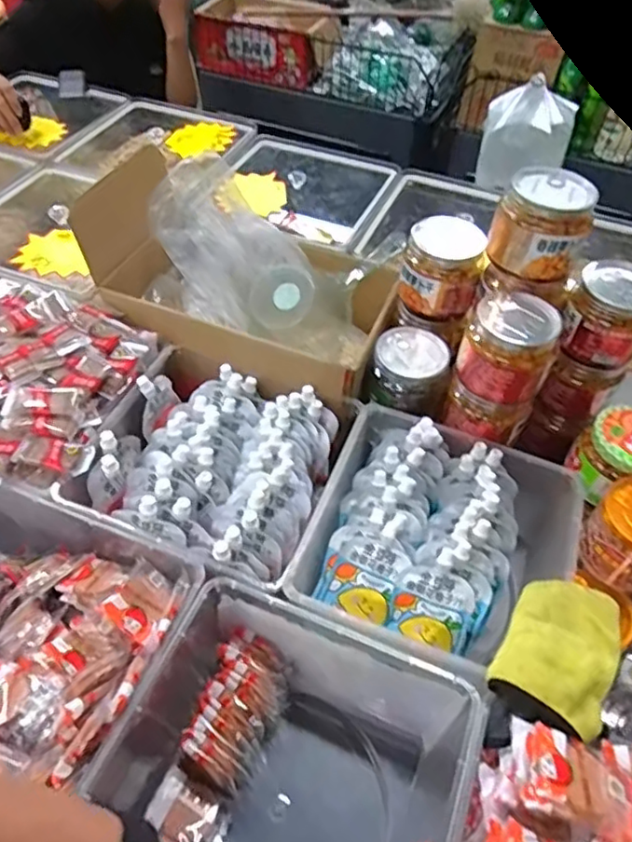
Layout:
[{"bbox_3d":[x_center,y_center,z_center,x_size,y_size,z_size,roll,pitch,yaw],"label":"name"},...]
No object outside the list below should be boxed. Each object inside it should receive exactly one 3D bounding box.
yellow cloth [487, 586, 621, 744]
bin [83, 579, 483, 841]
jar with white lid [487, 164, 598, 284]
[{"bbox_3d":[0.237,0.230,0.602,0.098,0.052,0.147,28,54,20],"label":"yellow cloth"},{"bbox_3d":[-0.039,0.362,0.597,0.315,0.166,0.300,19,51,13],"label":"bin"},{"bbox_3d":[0.267,-0.236,0.729,0.100,0.100,0.092,19,51,13],"label":"jar with white lid"}]

